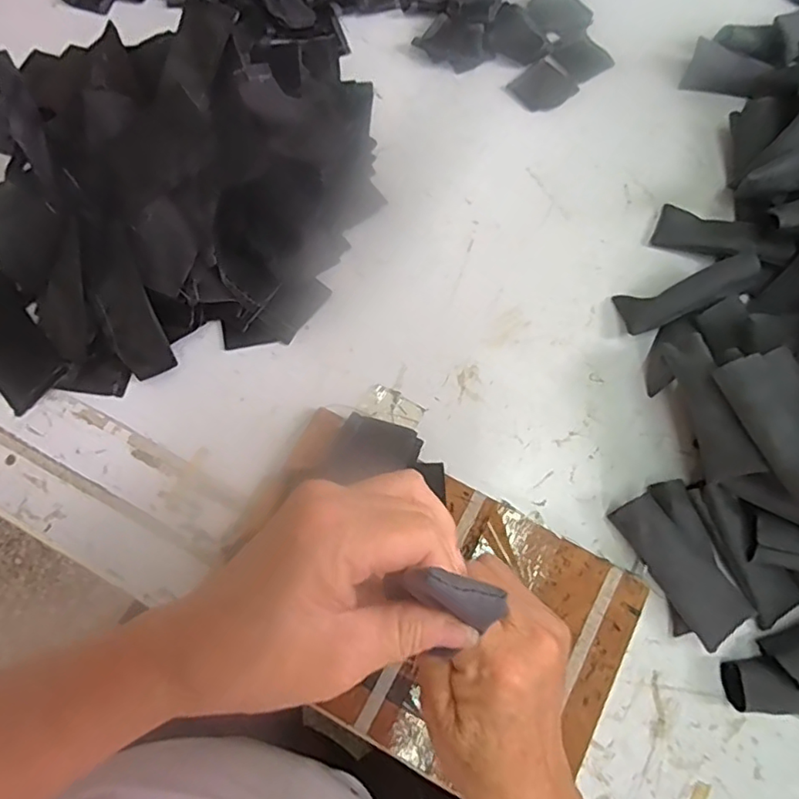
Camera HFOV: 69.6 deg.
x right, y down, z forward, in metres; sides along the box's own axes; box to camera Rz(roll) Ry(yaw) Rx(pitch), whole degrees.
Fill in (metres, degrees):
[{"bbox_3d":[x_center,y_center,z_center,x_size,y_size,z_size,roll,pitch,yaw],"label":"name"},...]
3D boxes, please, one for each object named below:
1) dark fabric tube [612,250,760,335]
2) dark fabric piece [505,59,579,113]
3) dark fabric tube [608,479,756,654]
[{"bbox_3d":[0.227,-0.087,0.455,0.104,0.017,0.038,-25,73,14],"label":"dark fabric tube"},{"bbox_3d":[0.138,-0.301,0.556,0.054,0.004,0.049,-40,76,-12],"label":"dark fabric piece"},{"bbox_3d":[0.199,0.115,0.404,0.053,0.033,0.106,-23,73,-7],"label":"dark fabric tube"}]

